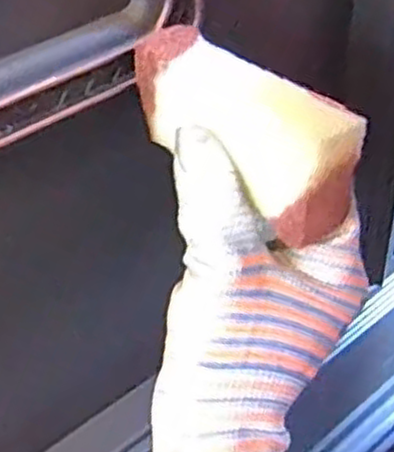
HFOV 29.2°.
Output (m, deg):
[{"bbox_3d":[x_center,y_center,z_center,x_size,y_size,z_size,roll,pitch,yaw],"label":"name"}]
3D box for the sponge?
[{"bbox_3d":[0.016,-0.036,0.264,0.087,0.042,0.029,39,56,22],"label":"sponge"}]

